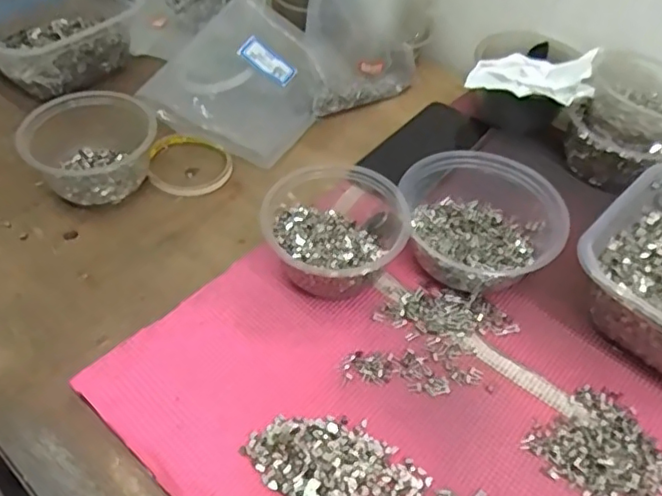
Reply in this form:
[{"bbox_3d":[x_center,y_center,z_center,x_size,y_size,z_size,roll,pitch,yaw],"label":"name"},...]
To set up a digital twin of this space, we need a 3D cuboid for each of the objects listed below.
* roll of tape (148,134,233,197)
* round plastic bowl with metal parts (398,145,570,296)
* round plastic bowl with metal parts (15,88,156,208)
[{"bbox_3d":[-0.143,-0.082,0.597,0.083,0.013,0.075,37,59,25],"label":"roll of tape"},{"bbox_3d":[0.124,-0.023,0.506,0.116,0.069,0.115,2,48,-2],"label":"round plastic bowl with metal parts"},{"bbox_3d":[-0.219,-0.089,0.563,0.115,0.063,0.099,-20,53,-20],"label":"round plastic bowl with metal parts"}]

